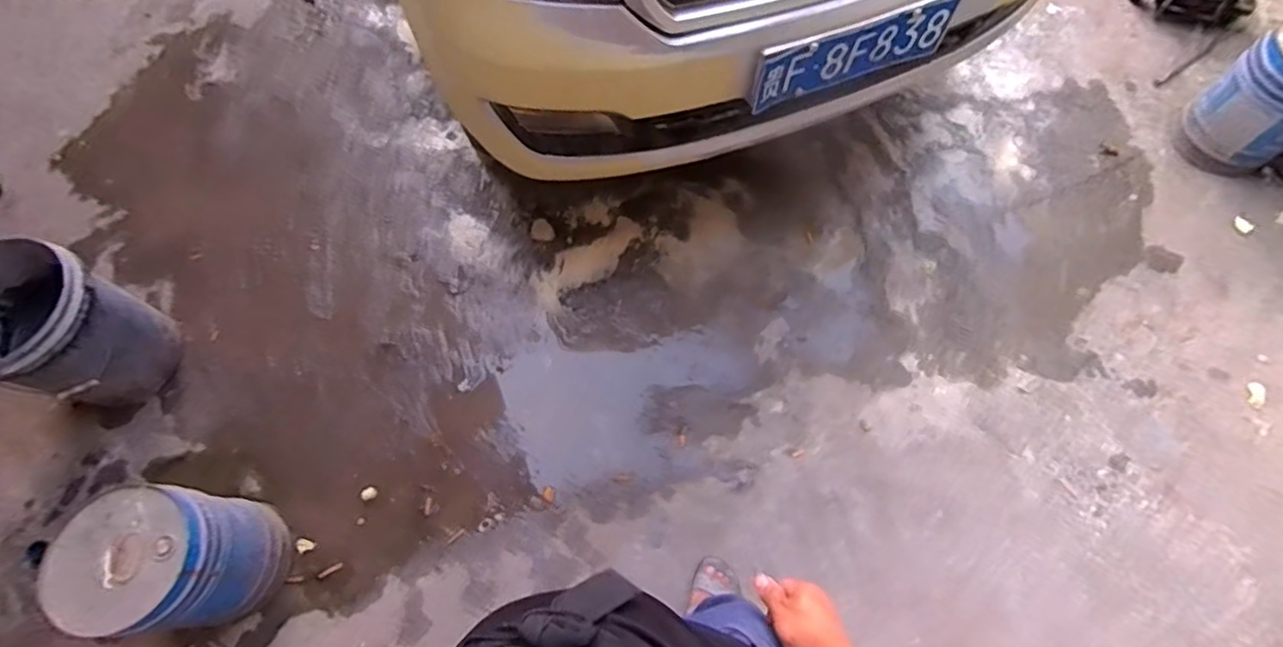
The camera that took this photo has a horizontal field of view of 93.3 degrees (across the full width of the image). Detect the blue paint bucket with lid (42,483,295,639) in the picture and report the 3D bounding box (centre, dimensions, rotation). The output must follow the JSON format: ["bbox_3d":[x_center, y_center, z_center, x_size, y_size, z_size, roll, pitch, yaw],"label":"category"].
[{"bbox_3d":[-0.965,0.502,1.304,0.283,0.374,0.269,7,69,3],"label":"blue paint bucket with lid"}]

